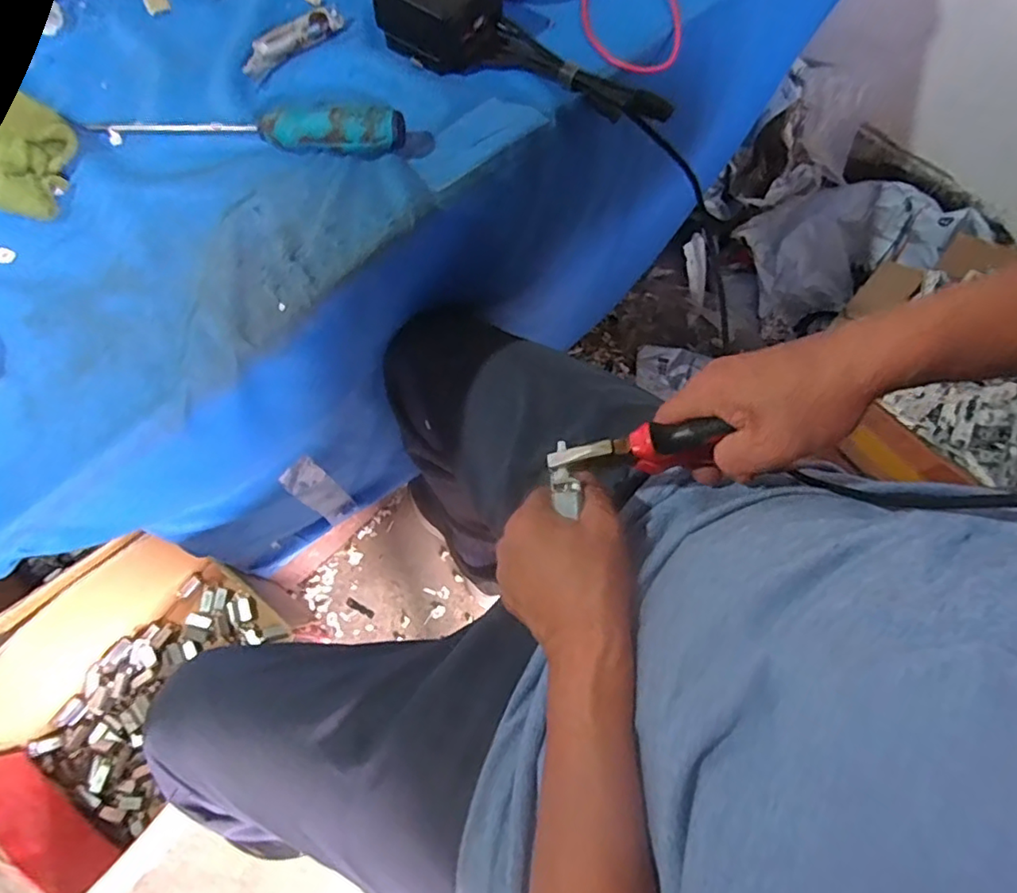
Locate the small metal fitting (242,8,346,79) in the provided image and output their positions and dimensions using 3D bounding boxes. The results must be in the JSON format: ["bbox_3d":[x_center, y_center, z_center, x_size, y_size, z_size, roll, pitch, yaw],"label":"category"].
[{"bbox_3d":[-0.179,-0.337,0.489,0.016,0.021,0.097,41,76,14],"label":"small metal fitting"}]

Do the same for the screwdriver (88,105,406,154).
[{"bbox_3d":[-0.197,-0.247,0.448,0.239,0.027,0.029,9,71,4],"label":"screwdriver"}]

